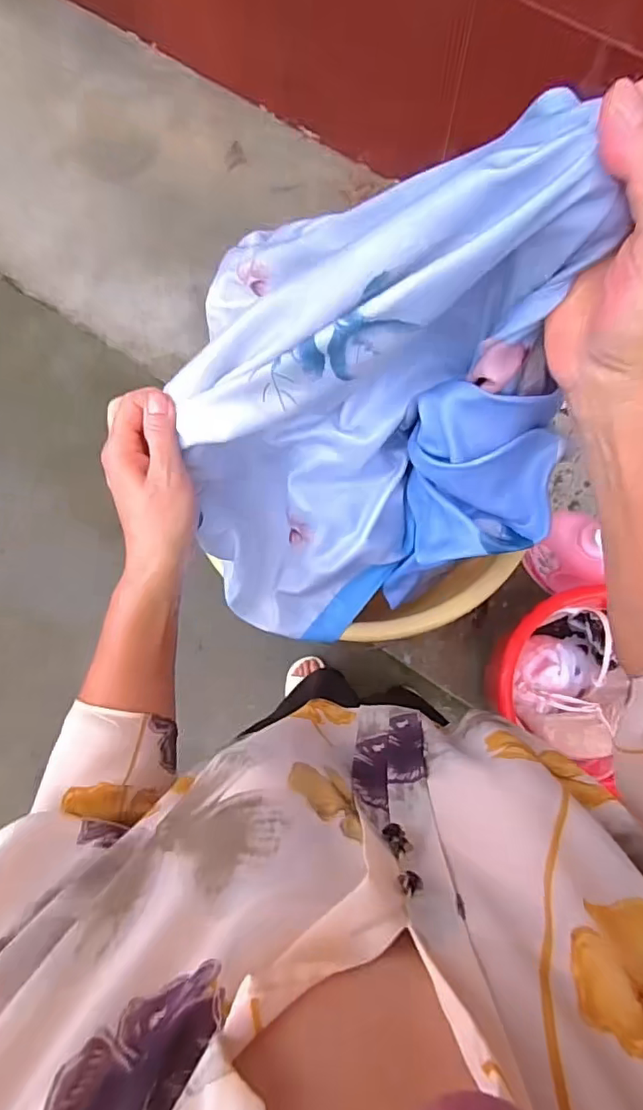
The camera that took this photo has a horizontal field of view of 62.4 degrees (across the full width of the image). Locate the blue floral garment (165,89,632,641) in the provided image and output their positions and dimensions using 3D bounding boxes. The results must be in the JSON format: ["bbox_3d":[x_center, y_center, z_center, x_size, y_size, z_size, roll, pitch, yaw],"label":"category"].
[{"bbox_3d":[0.029,-0.059,0.373,0.250,0.351,0.165,-16,79,-2],"label":"blue floral garment"}]

